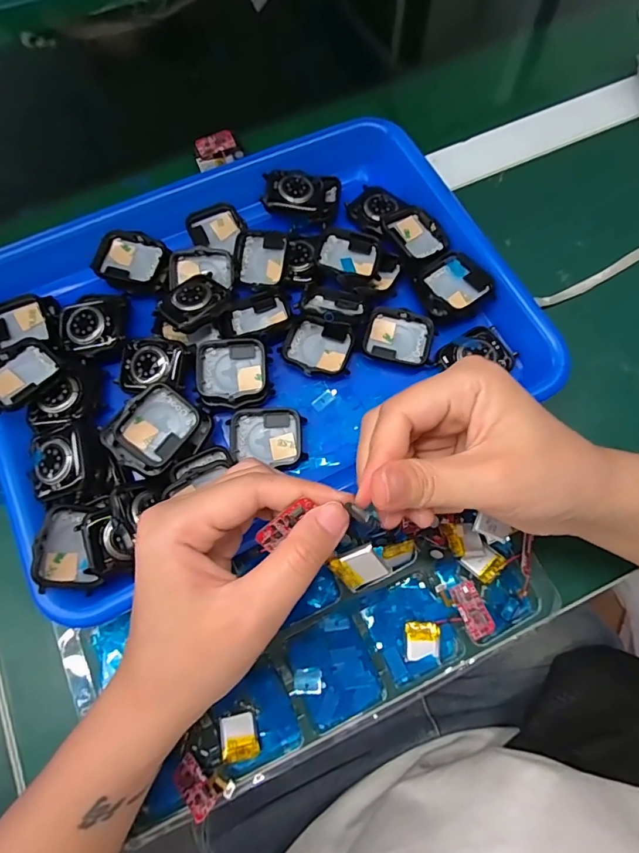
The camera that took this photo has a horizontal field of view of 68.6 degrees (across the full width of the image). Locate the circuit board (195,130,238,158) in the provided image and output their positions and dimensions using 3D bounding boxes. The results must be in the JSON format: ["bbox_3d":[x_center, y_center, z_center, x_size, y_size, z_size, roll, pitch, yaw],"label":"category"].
[{"bbox_3d":[-0.083,-0.224,0.373,0.031,0.004,0.020,-21,90,-5],"label":"circuit board"}]

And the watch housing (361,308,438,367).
[{"bbox_3d":[0.051,-0.058,0.301,0.043,0.008,0.037,12,72,6],"label":"watch housing"}]

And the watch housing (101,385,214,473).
[{"bbox_3d":[-0.093,0.003,0.270,0.044,0.011,0.049,45,75,-12],"label":"watch housing"}]

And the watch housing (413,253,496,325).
[{"bbox_3d":[0.087,-0.090,0.306,0.042,0.012,0.044,-34,70,-5],"label":"watch housing"}]

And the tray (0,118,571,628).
[{"bbox_3d":[-0.046,-0.066,0.305,0.321,0.042,0.247,-25,73,-8],"label":"tray"}]

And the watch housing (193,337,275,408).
[{"bbox_3d":[-0.052,-0.032,0.287,0.044,0.014,0.040,-5,71,0],"label":"watch housing"}]

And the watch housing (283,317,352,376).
[{"bbox_3d":[-0.001,-0.051,0.301,0.042,0.010,0.039,16,72,7],"label":"watch housing"}]

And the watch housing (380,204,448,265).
[{"bbox_3d":[0.065,-0.132,0.321,0.037,0.012,0.047,-36,74,-10],"label":"watch housing"}]

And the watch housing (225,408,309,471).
[{"bbox_3d":[-0.031,0.008,0.283,0.044,0.010,0.037,-6,71,0],"label":"watch housing"}]

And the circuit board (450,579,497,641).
[{"bbox_3d":[0.087,0.104,0.266,0.016,0.004,0.030,-20,72,-5],"label":"circuit board"}]

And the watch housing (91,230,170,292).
[{"bbox_3d":[-0.123,-0.110,0.313,0.046,0.012,0.039,11,72,5],"label":"watch housing"}]

